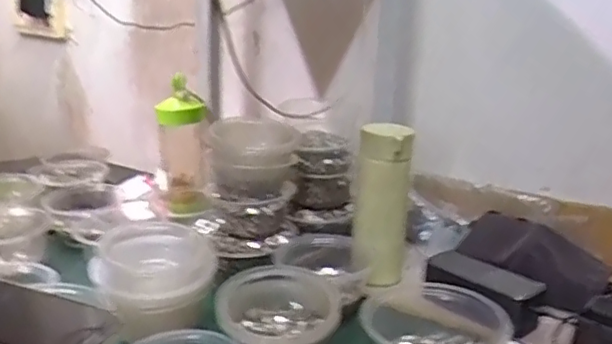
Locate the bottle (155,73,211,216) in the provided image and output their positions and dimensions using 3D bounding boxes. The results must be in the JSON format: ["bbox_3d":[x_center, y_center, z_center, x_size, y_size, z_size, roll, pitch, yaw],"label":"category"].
[{"bbox_3d":[-0.196,-0.037,0.943,0.076,0.203,0.080,-3,19,-16],"label":"bottle"}]

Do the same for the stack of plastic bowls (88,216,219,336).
[{"bbox_3d":[-0.160,0.111,0.640,0.120,0.076,0.109,1,18,-6],"label":"stack of plastic bowls"}]

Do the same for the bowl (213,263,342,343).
[{"bbox_3d":[-0.029,0.150,0.601,0.119,0.066,0.119,0,18,-8],"label":"bowl"}]

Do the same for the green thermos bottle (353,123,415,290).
[{"bbox_3d":[0.092,0.046,0.725,0.067,0.196,0.069,5,18,7],"label":"green thermos bottle"}]

